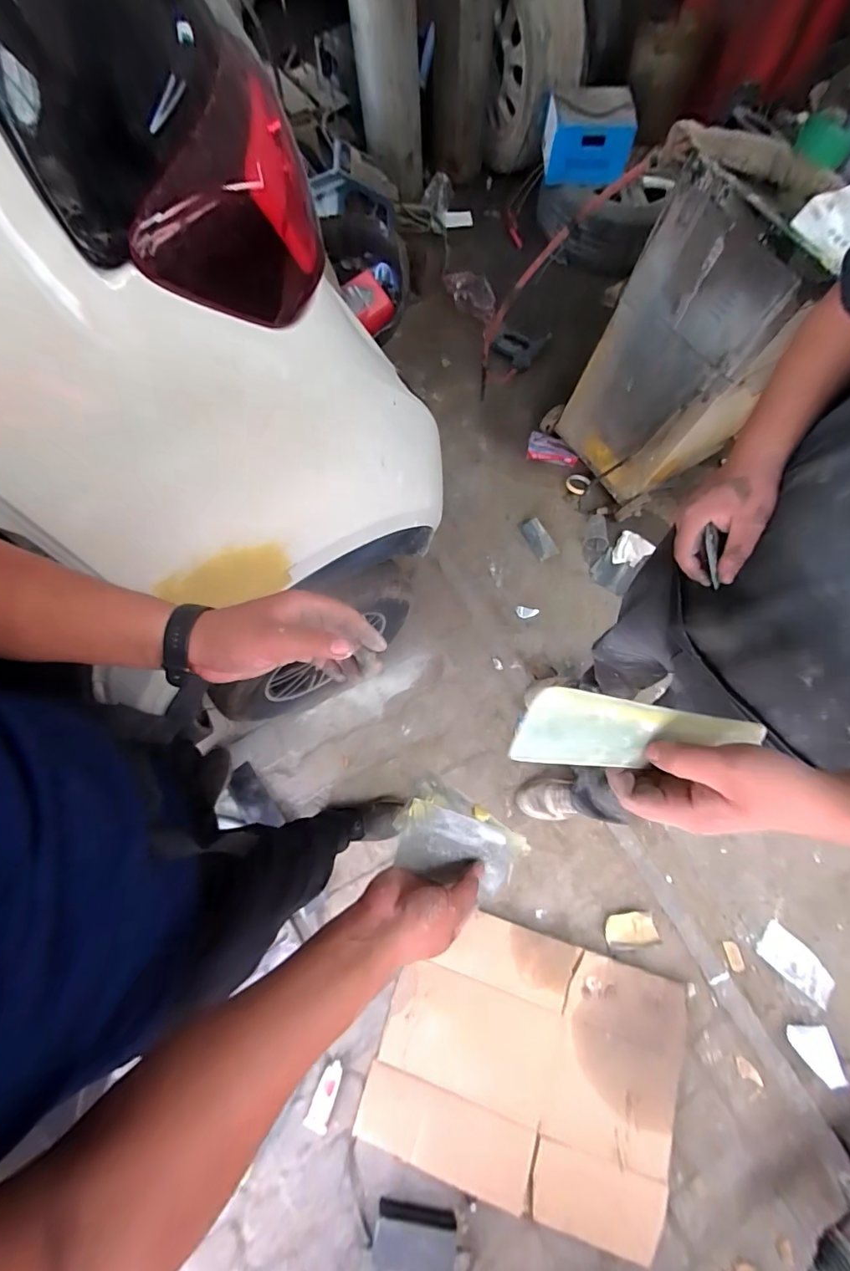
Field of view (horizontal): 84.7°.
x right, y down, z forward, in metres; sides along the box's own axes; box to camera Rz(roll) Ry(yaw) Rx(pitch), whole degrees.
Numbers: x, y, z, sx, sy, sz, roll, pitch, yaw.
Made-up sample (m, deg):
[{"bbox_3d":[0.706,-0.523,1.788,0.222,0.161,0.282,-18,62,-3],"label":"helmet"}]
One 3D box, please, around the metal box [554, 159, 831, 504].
[{"bbox_3d":[0.657,-0.709,1.219,0.243,0.747,0.413,-29,75,-9],"label":"metal box"}]

